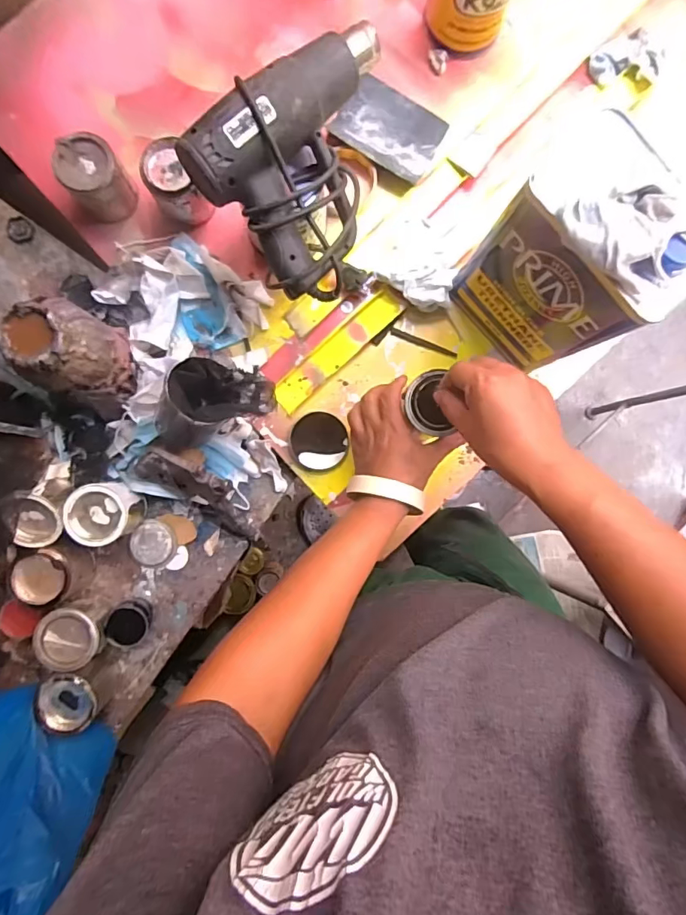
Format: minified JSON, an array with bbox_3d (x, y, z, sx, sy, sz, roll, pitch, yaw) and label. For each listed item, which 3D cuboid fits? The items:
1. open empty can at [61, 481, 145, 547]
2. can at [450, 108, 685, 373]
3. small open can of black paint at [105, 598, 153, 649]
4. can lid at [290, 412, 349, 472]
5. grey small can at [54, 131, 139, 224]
[{"bbox_3d":[-0.298,0.069,0.593,0.072,0.073,0.071,0,90,-4],"label":"open empty can"},{"bbox_3d":[0.224,-0.194,0.499,0.095,0.260,0.147,-41,93,-2],"label":"can"},{"bbox_3d":[-0.271,0.211,0.608,0.046,0.065,0.046,0,90,-4],"label":"small open can of black paint"},{"bbox_3d":[-0.031,-0.021,0.625,0.074,0.013,0.075,0,90,-4],"label":"can lid"},{"bbox_3d":[-0.296,-0.335,0.569,0.066,0.075,0.067,0,90,-4],"label":"grey small can"}]

